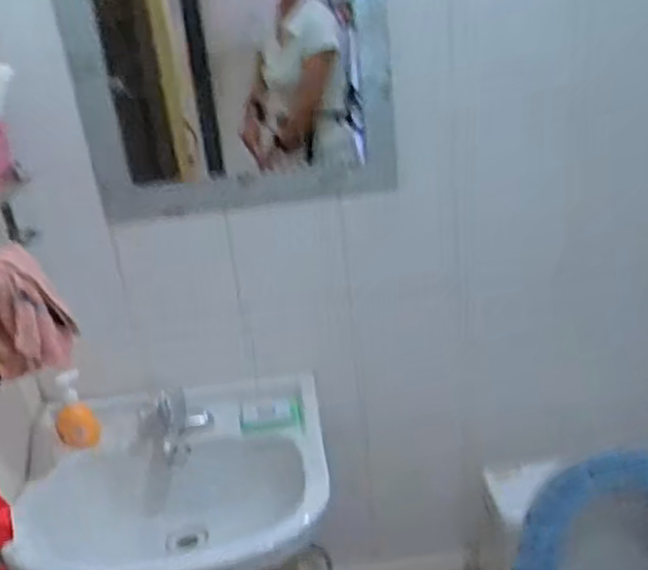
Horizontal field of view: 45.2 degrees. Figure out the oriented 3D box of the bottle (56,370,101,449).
[{"bbox_3d":[-0.447,0.224,1.391,0.067,0.140,0.094,-22,29,-30],"label":"bottle"}]

